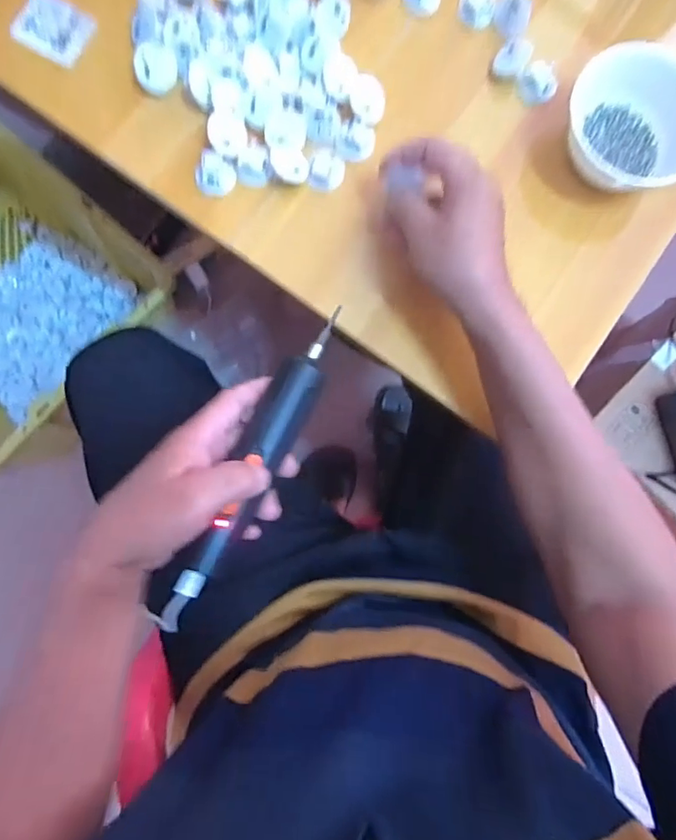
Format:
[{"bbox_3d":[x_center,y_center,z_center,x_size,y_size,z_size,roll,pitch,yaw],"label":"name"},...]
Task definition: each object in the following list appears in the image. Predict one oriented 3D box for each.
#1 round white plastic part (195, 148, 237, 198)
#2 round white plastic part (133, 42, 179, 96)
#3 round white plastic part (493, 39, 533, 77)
[{"bbox_3d":[-0.100,-0.198,0.421,0.031,0.014,0.029,0,84,-3],"label":"round white plastic part"},{"bbox_3d":[-0.148,-0.286,0.424,0.033,0.007,0.034,-7,121,-13],"label":"round white plastic part"},{"bbox_3d":[0.149,-0.308,0.442,0.026,0.020,0.024,0,84,-3],"label":"round white plastic part"}]

